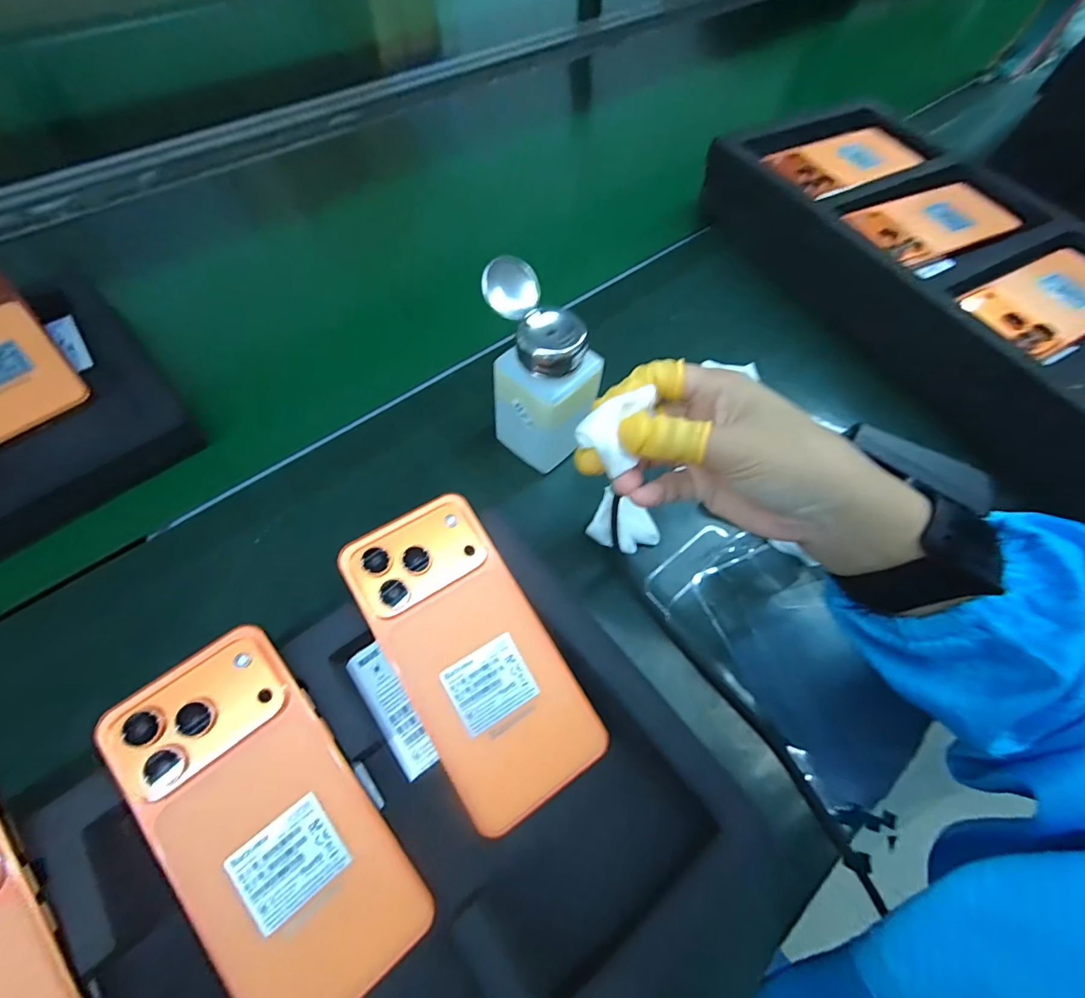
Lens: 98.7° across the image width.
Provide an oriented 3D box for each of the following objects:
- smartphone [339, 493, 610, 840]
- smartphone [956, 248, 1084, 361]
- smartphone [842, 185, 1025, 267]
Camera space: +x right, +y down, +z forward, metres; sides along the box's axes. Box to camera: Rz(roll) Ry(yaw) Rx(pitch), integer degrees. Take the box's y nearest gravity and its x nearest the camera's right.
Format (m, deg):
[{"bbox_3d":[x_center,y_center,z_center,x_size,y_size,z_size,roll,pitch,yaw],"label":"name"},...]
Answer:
[{"bbox_3d":[-0.038,0.079,0.245,0.073,0.008,0.162,-29,80,-16],"label":"smartphone"},{"bbox_3d":[0.416,-0.164,0.378,0.151,0.008,0.076,-26,65,-15],"label":"smartphone"},{"bbox_3d":[0.351,-0.250,0.417,0.146,0.006,0.078,-22,64,-13],"label":"smartphone"}]

